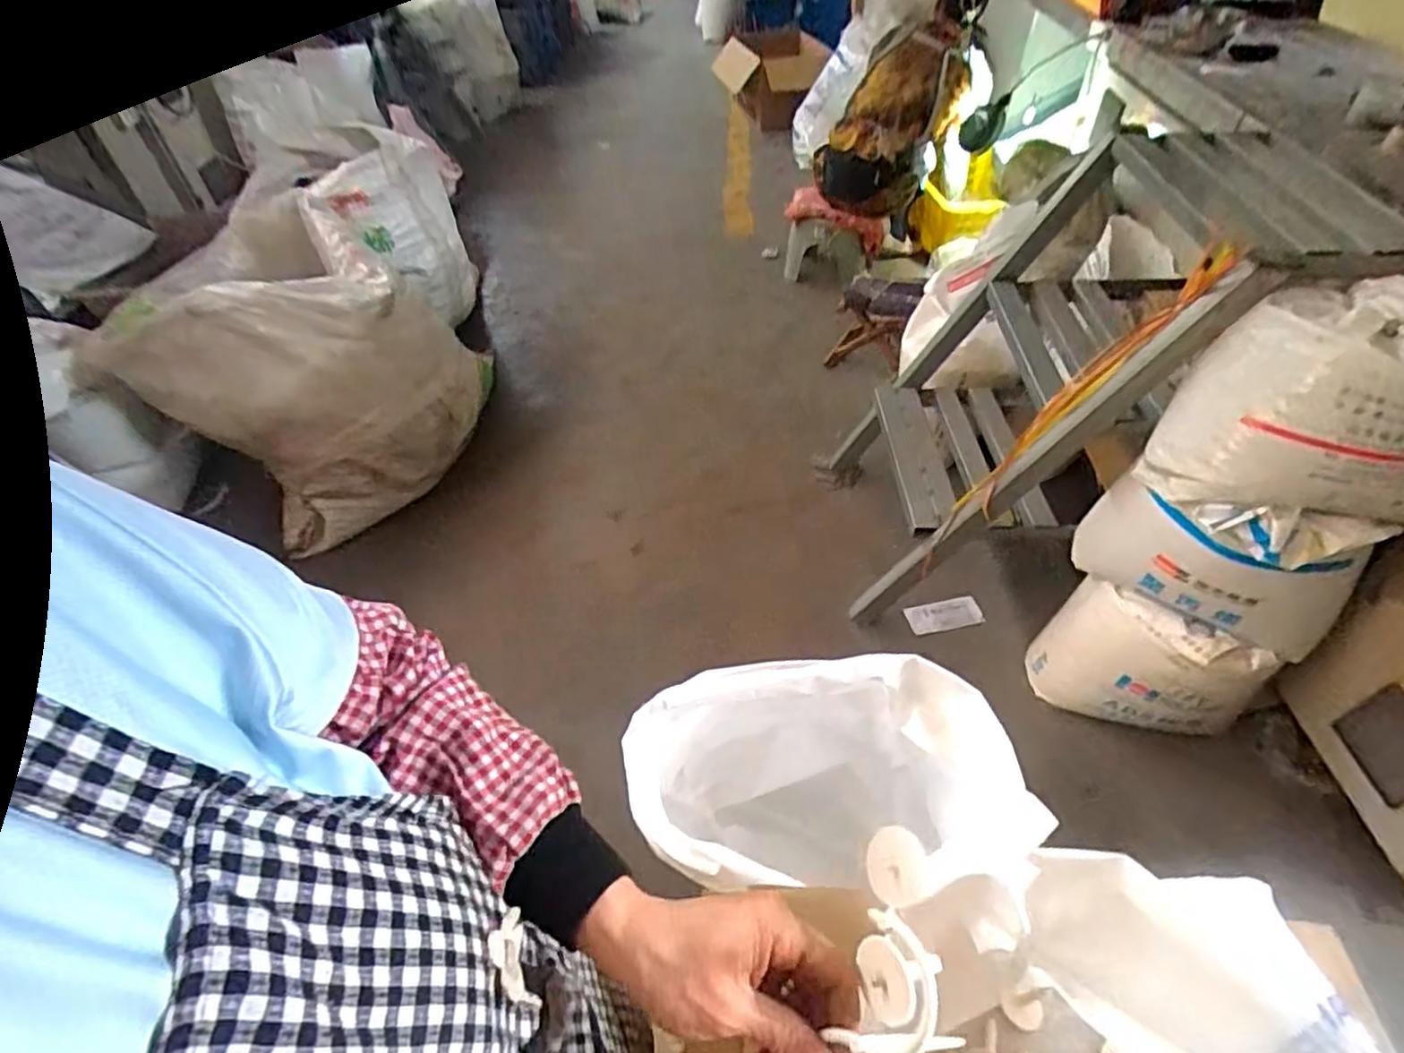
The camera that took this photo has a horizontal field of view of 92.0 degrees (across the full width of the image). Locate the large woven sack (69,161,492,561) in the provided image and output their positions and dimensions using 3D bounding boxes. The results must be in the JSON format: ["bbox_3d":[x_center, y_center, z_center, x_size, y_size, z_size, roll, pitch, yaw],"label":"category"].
[{"bbox_3d":[-0.721,-0.274,1.415,0.650,0.671,0.221,-34,55,-25],"label":"large woven sack"}]

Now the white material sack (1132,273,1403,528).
[{"bbox_3d":[0.803,-0.132,0.880,0.142,0.308,0.323,-28,53,-22],"label":"white material sack"}]

